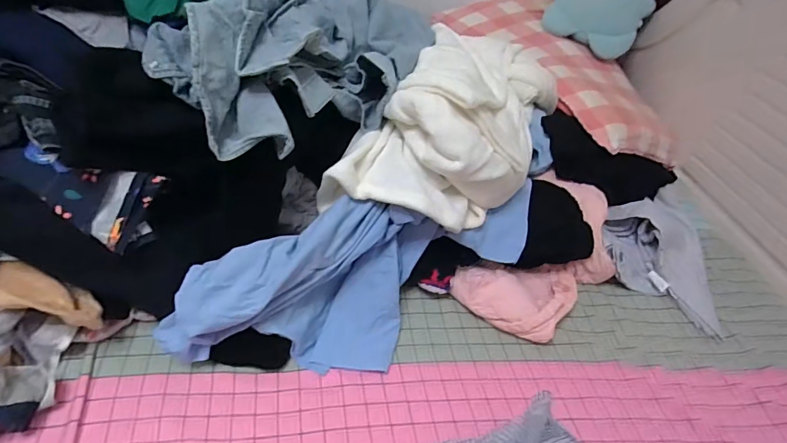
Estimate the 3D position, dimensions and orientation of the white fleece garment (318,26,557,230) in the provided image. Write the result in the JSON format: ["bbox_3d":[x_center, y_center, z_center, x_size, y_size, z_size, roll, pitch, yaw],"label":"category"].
[{"bbox_3d":[0.142,-0.204,0.781,0.271,0.178,0.581,24,44,14],"label":"white fleece garment"}]

